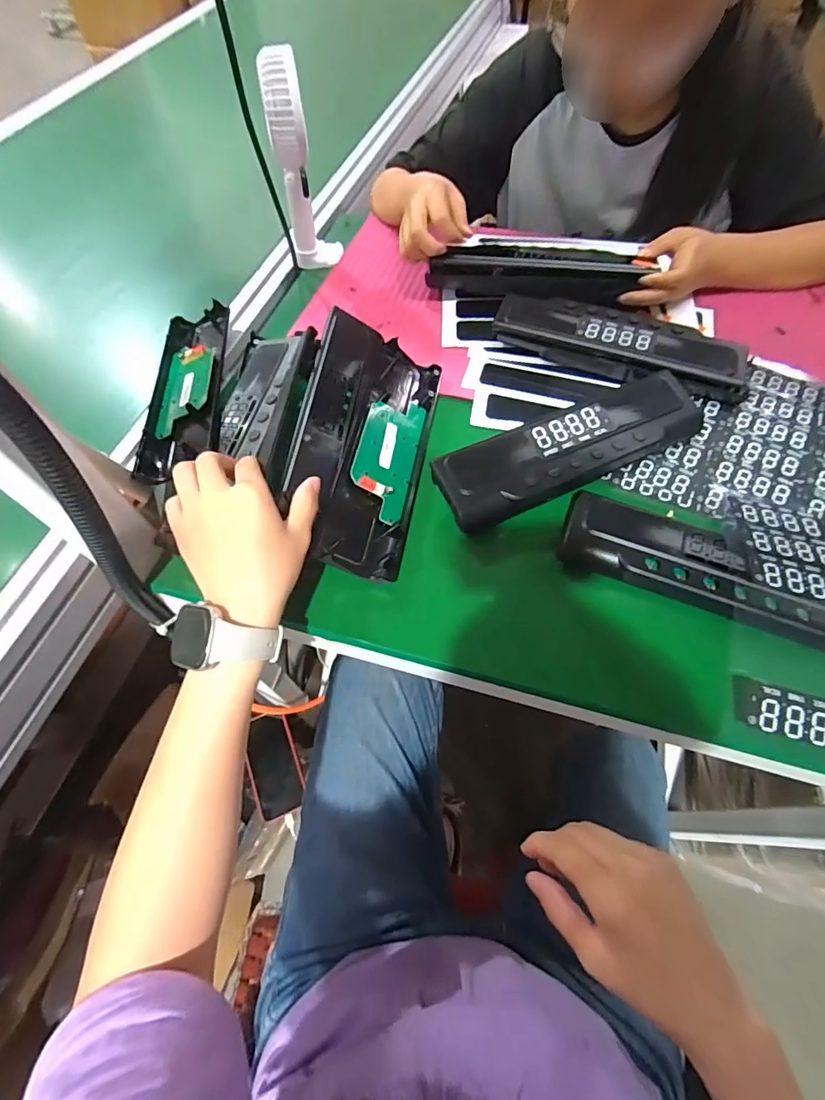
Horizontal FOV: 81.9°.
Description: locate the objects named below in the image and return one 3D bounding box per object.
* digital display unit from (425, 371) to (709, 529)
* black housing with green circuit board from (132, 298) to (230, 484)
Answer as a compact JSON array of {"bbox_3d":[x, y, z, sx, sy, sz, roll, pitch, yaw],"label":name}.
[{"bbox_3d":[0.140,-0.090,0.430,0.246,0.045,0.066,-23,63,-11],"label":"digital display unit"},{"bbox_3d":[-0.226,-0.166,0.483,0.071,0.031,0.245,-9,61,-4],"label":"black housing with green circuit board"}]

